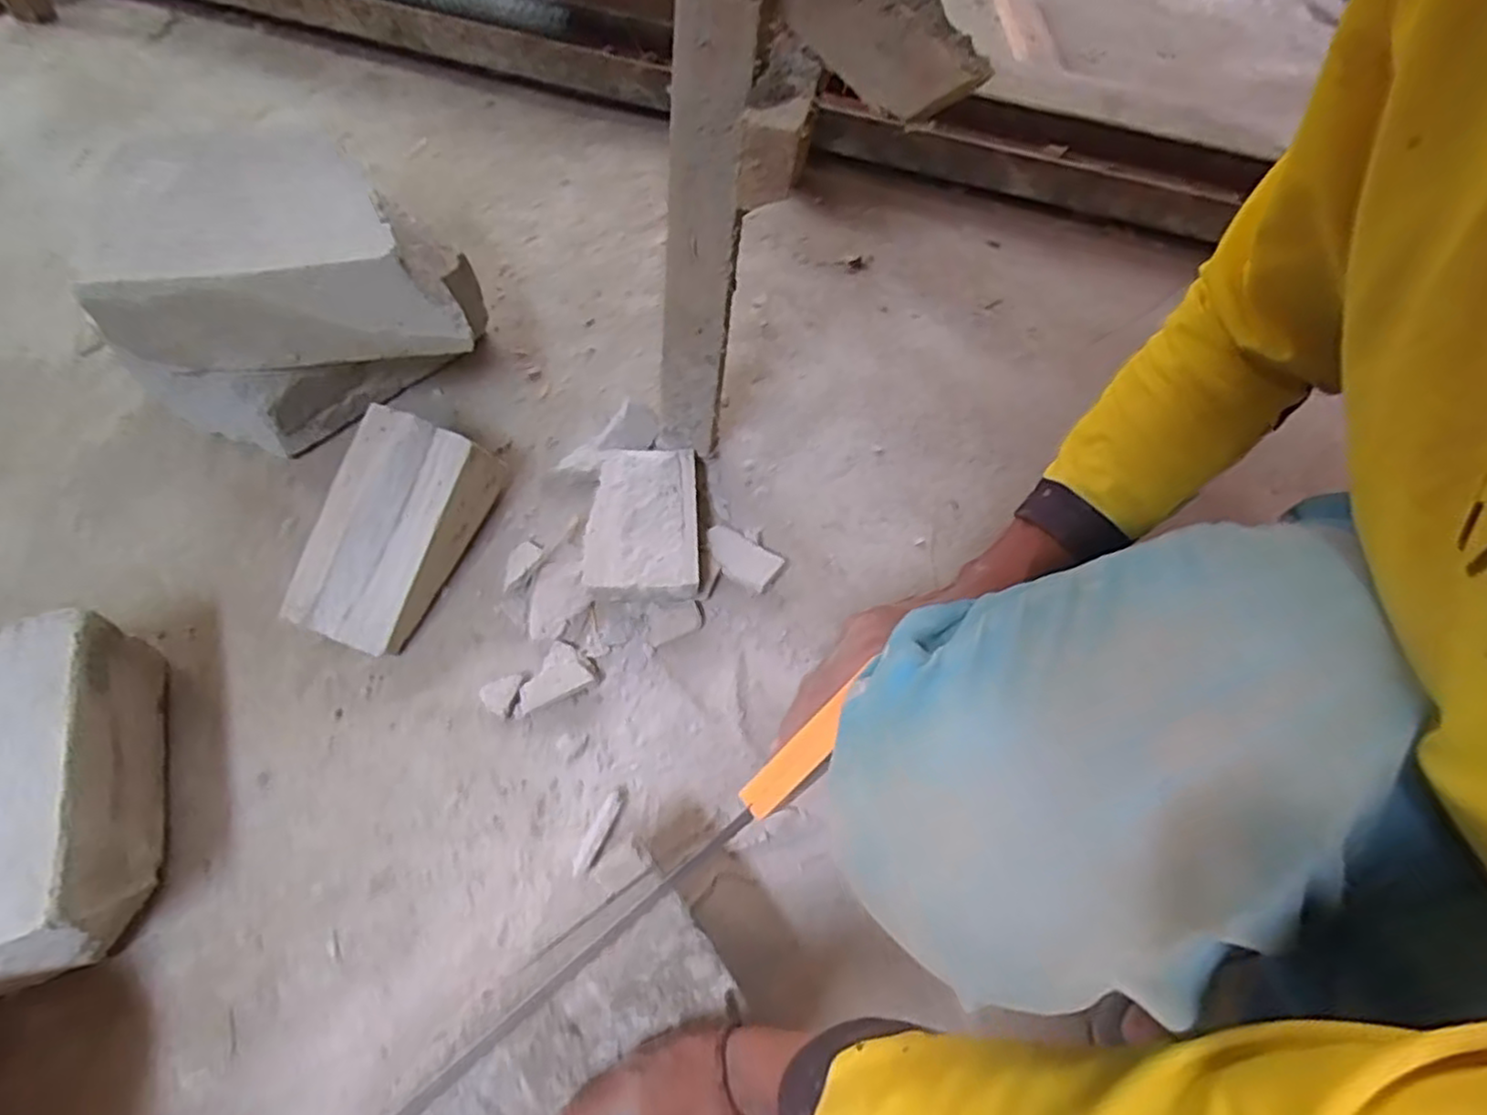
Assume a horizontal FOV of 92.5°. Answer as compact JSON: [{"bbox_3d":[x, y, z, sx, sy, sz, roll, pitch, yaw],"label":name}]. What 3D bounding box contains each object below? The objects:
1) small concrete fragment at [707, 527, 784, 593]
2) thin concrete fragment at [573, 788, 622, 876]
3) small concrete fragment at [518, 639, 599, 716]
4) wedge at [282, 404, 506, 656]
[{"bbox_3d":[-0.003,0.002,0.679,0.075,0.021,0.040,33,64,14],"label":"small concrete fragment"},{"bbox_3d":[-0.113,0.214,0.553,0.013,0.019,0.066,23,62,9],"label":"thin concrete fragment"},{"bbox_3d":[-0.164,0.099,0.612,0.065,0.017,0.048,-22,65,-15],"label":"small concrete fragment"},{"bbox_3d":[-0.308,-0.029,0.626,0.109,0.106,0.206,17,61,6],"label":"wedge"}]

